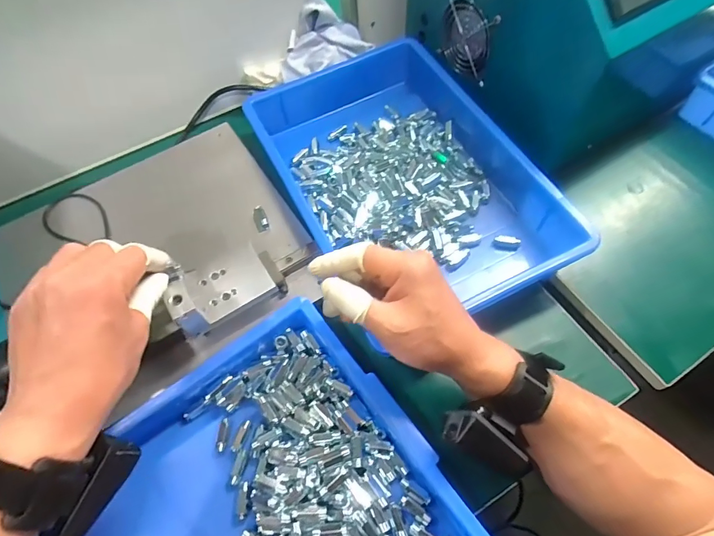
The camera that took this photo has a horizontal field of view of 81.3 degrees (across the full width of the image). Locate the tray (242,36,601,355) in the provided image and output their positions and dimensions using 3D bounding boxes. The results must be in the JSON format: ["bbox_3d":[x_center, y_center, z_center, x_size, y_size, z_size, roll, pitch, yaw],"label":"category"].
[{"bbox_3d":[0.050,-0.112,0.480,0.255,0.058,0.372,-25,64,-11],"label":"tray"}]

